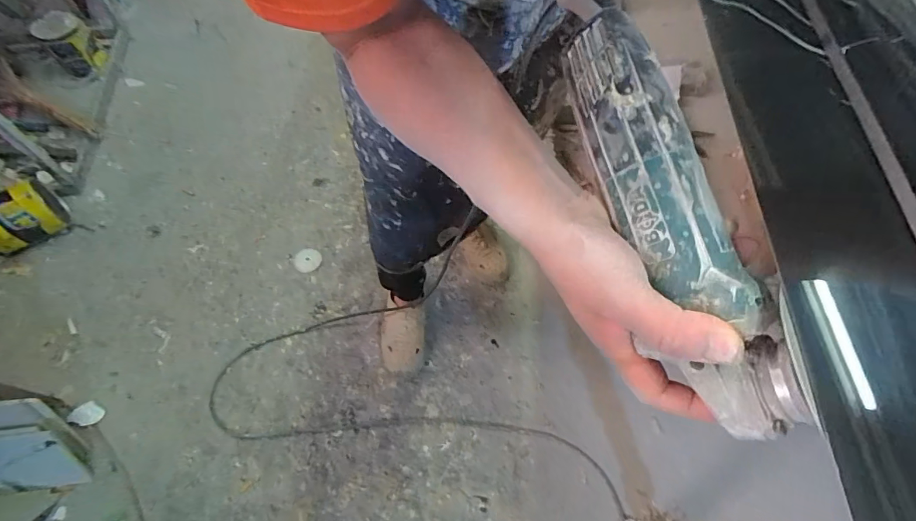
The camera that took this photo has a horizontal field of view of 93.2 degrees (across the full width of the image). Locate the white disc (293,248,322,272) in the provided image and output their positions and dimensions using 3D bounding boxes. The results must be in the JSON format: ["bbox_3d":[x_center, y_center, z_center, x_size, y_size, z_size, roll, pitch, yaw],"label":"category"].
[{"bbox_3d":[-0.424,-0.002,1.215,0.073,0.007,0.071,1,61,-2],"label":"white disc"}]

